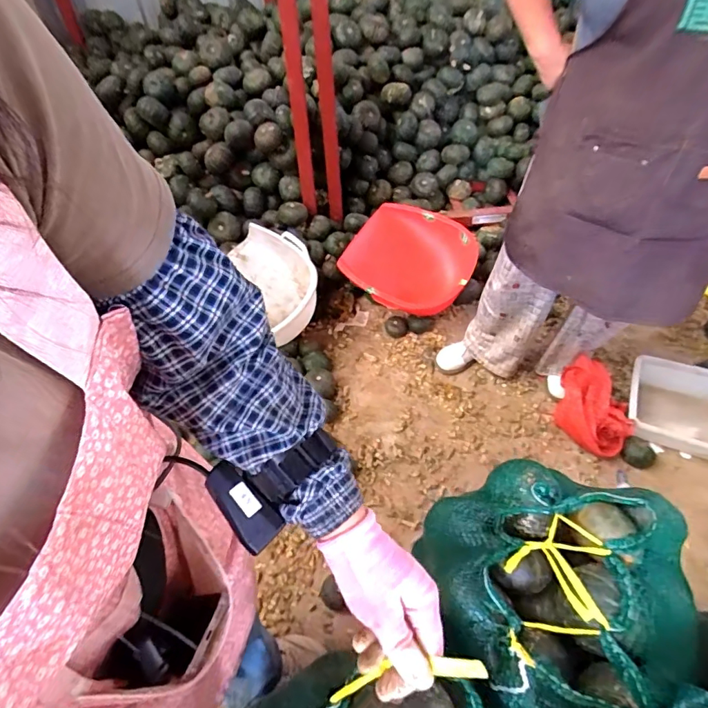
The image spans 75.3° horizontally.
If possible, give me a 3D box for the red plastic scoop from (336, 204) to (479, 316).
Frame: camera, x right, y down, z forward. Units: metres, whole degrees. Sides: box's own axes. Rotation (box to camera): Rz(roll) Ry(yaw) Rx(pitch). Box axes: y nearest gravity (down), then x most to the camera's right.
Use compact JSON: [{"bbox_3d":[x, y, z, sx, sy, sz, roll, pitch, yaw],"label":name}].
[{"bbox_3d":[0.201,-0.331,1.627,0.436,0.140,0.421,22,72,16],"label":"red plastic scoop"}]

